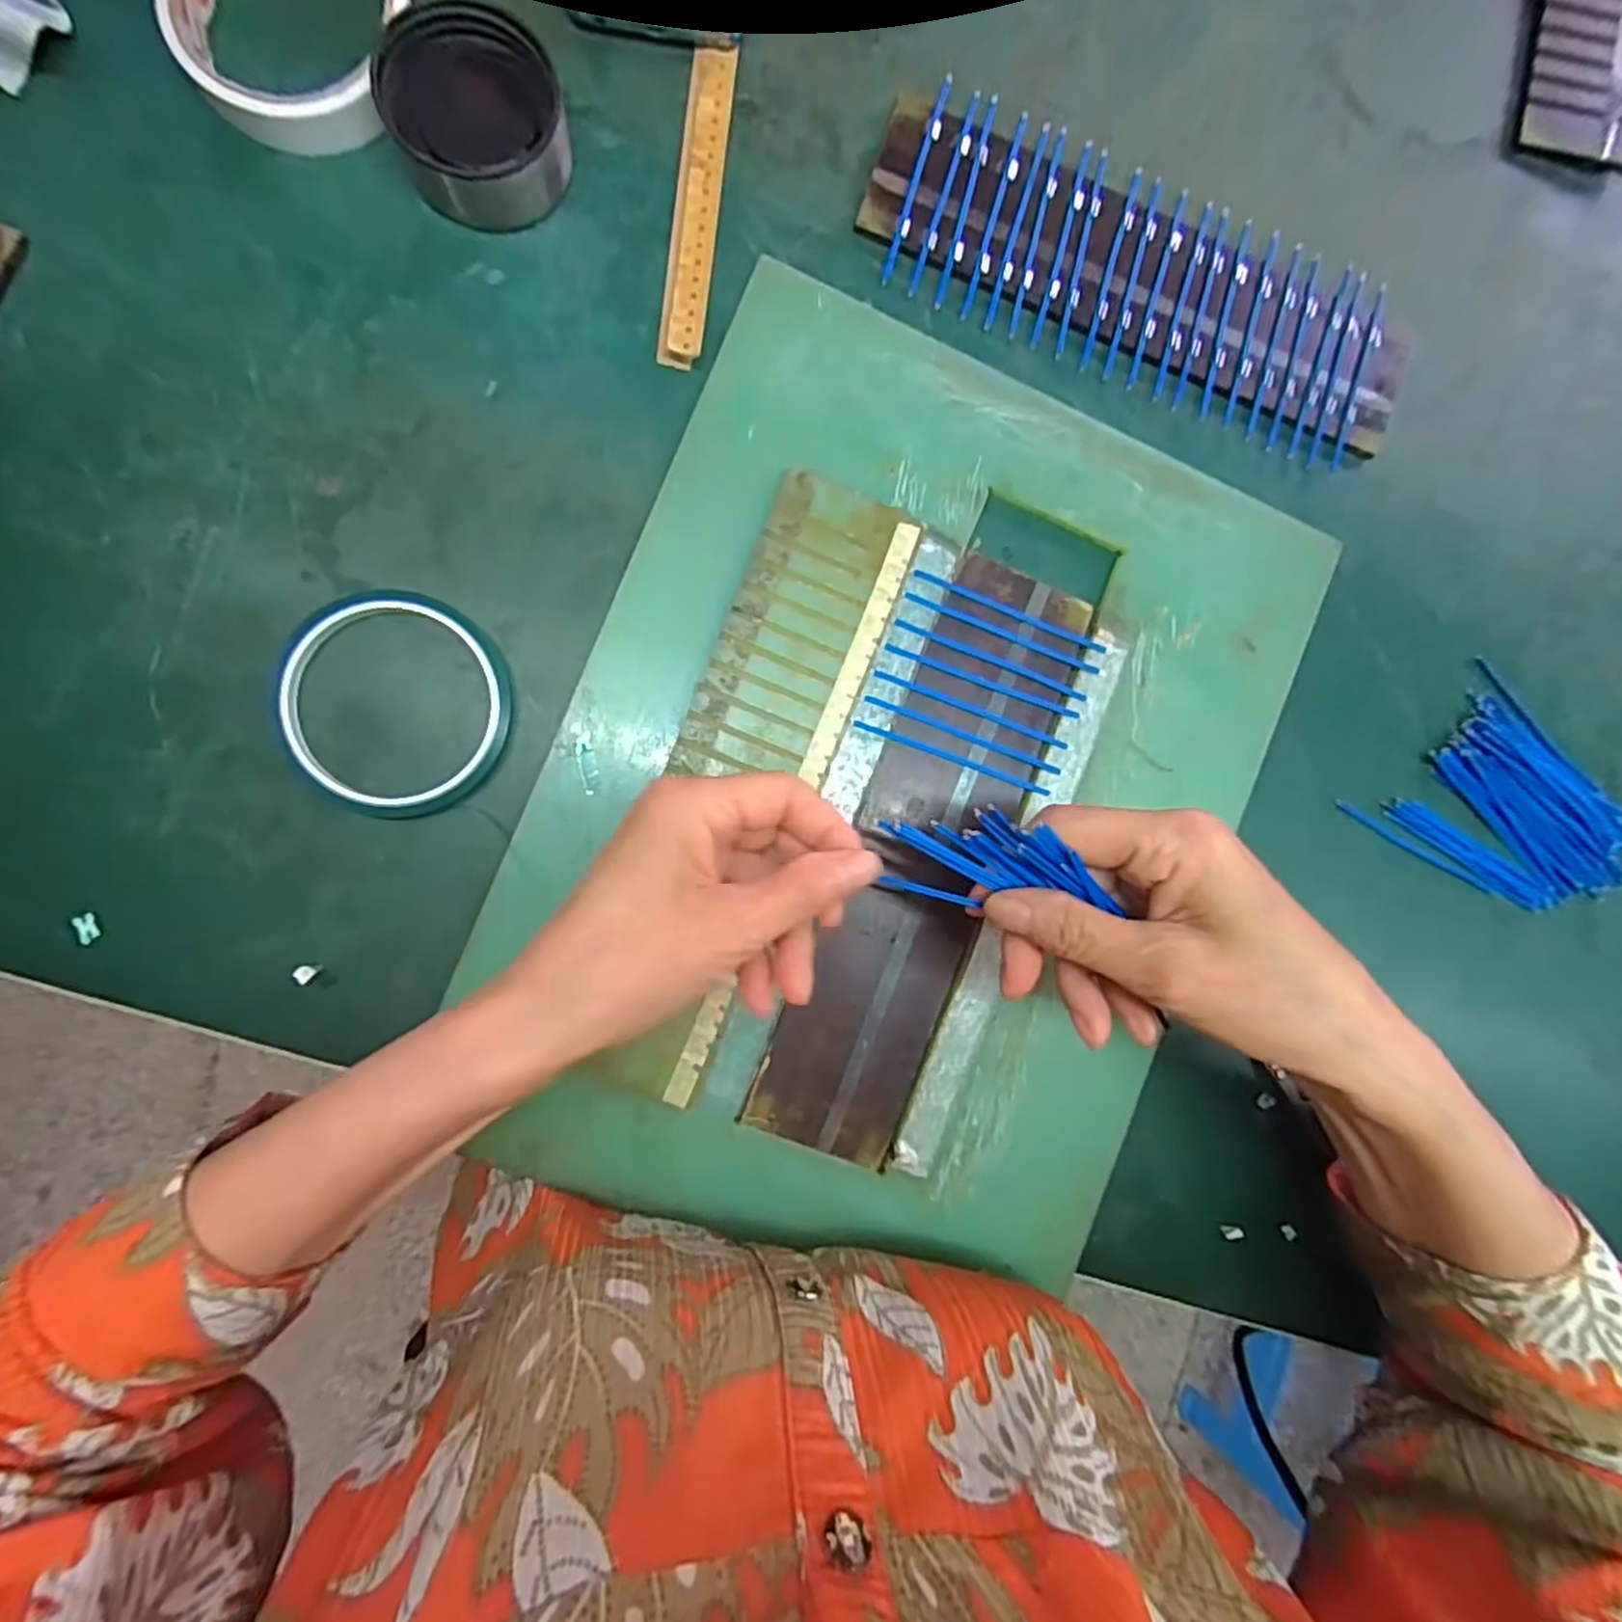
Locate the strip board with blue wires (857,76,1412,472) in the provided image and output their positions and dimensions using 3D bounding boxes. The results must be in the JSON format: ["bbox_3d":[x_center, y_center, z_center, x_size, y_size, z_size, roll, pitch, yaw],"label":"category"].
[{"bbox_3d":[0.153,-0.240,0.331,0.257,0.004,0.093,18,89,-7],"label":"strip board with blue wires"}]

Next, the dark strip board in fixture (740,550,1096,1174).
[{"bbox_3d":[0.051,0.021,0.322,0.066,0.005,0.264,22,88,-6],"label":"dark strip board in fixture"}]

